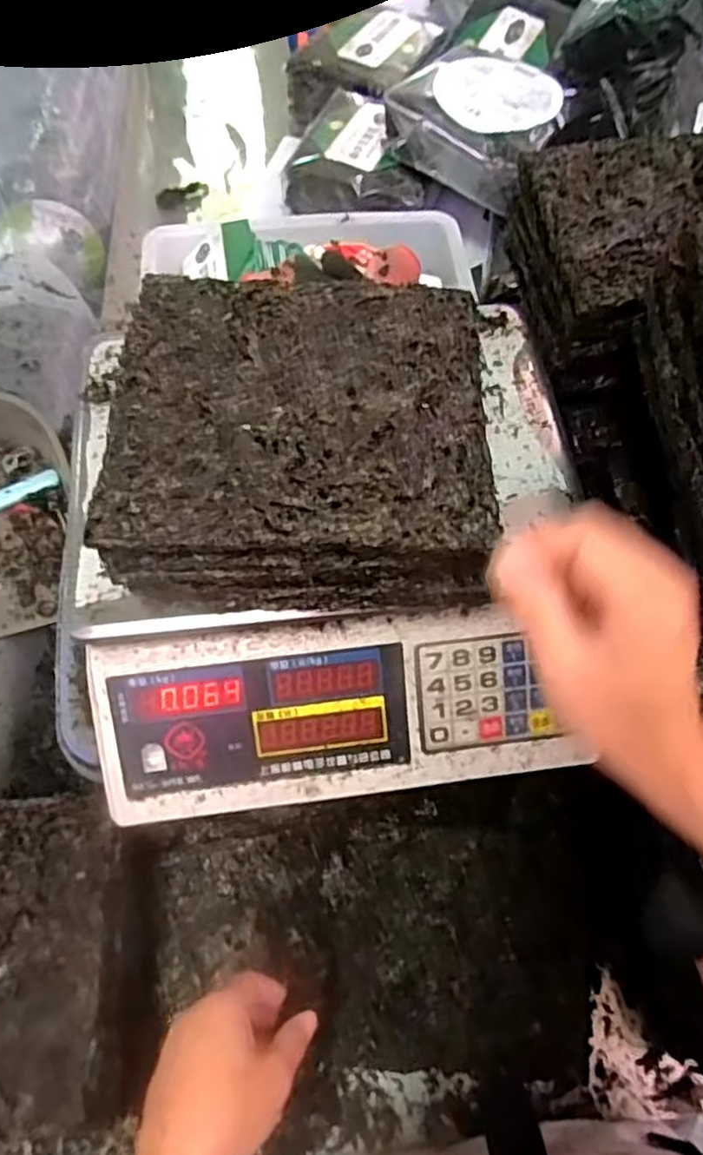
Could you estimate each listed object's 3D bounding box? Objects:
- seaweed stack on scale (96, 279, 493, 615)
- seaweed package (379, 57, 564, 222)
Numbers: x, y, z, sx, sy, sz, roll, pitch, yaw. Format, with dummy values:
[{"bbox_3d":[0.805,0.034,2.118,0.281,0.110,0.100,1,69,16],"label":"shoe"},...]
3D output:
[{"bbox_3d":[-0.027,-0.081,0.392,0.196,0.064,0.183,1,65,0],"label":"seaweed stack on scale"},{"bbox_3d":[0.152,-0.546,0.829,0.190,0.081,0.153,32,69,13],"label":"seaweed package"}]

